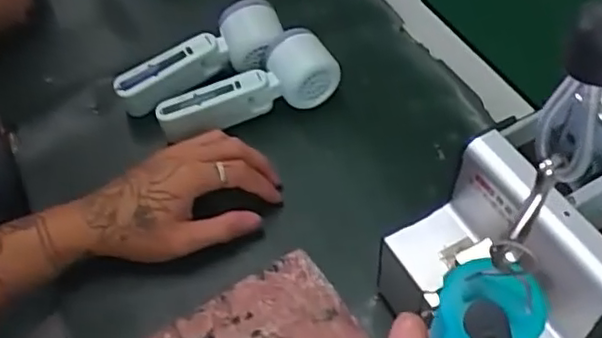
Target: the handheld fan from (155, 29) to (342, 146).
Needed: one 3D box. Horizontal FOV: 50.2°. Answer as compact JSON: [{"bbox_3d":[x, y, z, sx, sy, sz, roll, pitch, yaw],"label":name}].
[{"bbox_3d":[-0.051,-0.074,0.587,0.163,0.054,0.054,-18,54,-10],"label":"handheld fan"}]

